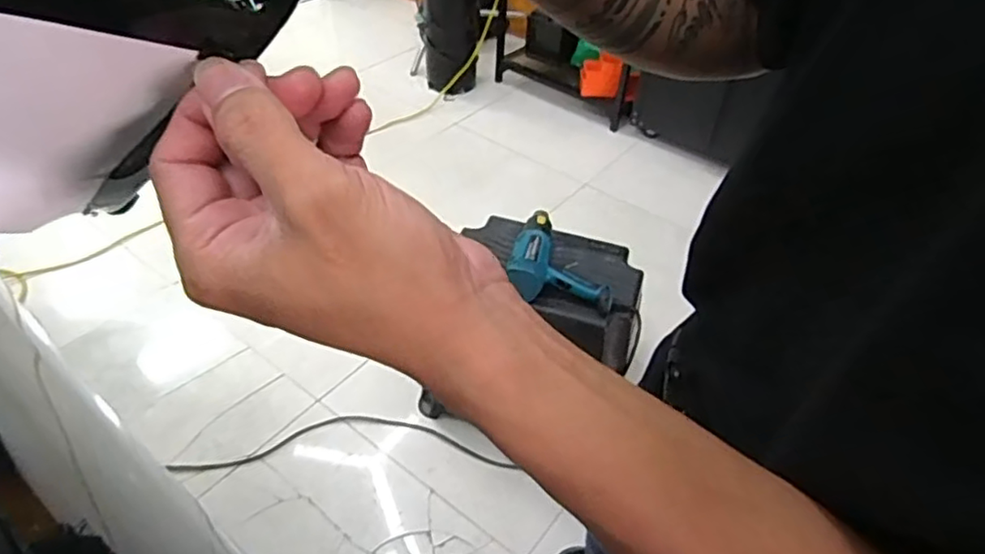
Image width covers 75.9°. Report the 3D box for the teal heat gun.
[{"bbox_3d":[0.140,-0.046,1.232,0.196,0.066,0.212,9,42,7],"label":"teal heat gun"}]

